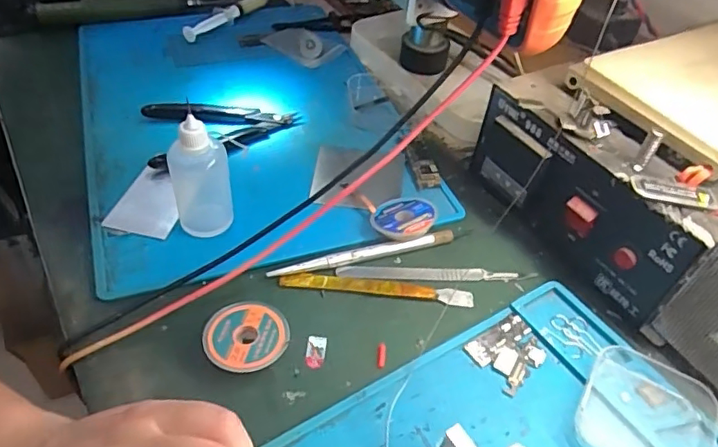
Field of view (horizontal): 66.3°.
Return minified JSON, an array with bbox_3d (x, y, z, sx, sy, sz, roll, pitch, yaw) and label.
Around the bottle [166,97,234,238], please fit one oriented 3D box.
[{"bbox_3d":[-0.101,-0.031,0.344,0.036,0.081,0.031,-9,47,-13],"label":"bottle"}]

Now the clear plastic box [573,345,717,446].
[{"bbox_3d":[0.152,0.101,0.291,0.062,0.014,0.069,26,49,20],"label":"clear plastic box"}]

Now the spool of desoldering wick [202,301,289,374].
[{"bbox_3d":[-0.063,0.065,0.310,0.045,0.013,0.043,2,46,-2],"label":"spool of desoldering wick"}]

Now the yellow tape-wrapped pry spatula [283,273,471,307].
[{"bbox_3d":[0.011,0.039,0.347,0.120,0.004,0.013,6,46,1],"label":"yellow tape-wrapped pry spatula"}]

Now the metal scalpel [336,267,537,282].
[{"bbox_3d":[0.051,0.032,0.357,0.127,0.004,0.010,0,46,-4],"label":"metal scalpel"}]

